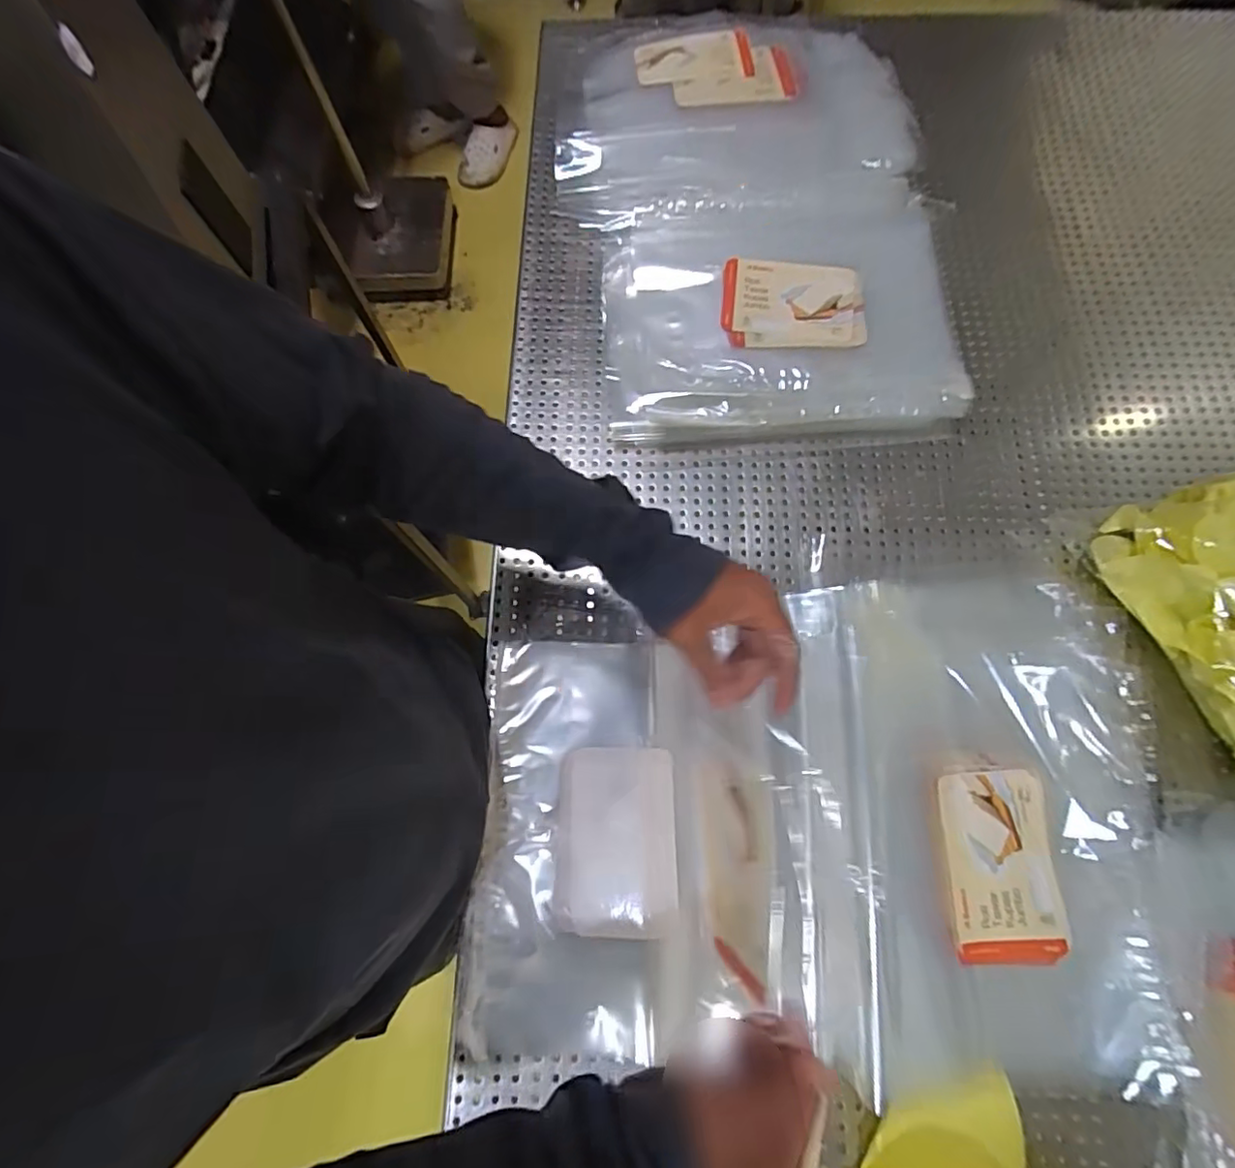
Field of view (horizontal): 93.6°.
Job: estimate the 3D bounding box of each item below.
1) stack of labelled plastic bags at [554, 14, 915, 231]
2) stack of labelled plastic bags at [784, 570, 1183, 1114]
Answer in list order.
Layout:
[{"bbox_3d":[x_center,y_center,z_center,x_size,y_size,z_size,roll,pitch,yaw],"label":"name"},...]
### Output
[{"bbox_3d":[0.122,-0.515,0.638,0.373,0.075,0.263,0,74,2],"label":"stack of labelled plastic bags"},{"bbox_3d":[0.281,0.164,0.442,0.263,0.063,0.393,0,72,2],"label":"stack of labelled plastic bags"}]

